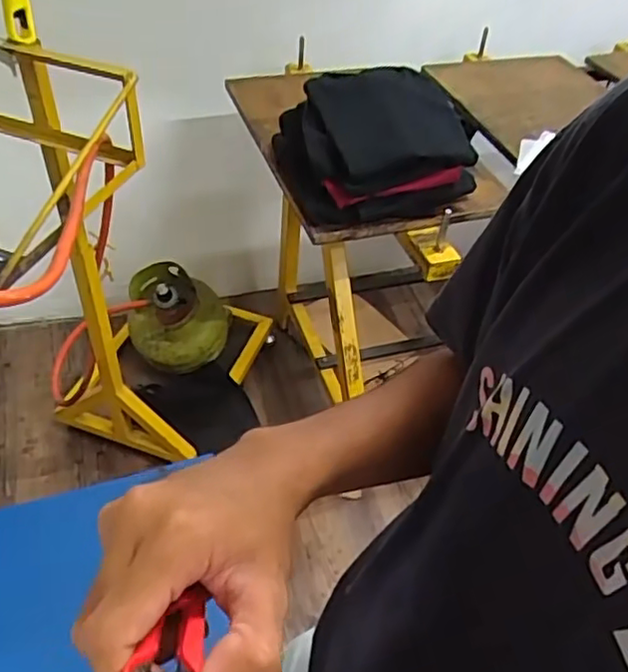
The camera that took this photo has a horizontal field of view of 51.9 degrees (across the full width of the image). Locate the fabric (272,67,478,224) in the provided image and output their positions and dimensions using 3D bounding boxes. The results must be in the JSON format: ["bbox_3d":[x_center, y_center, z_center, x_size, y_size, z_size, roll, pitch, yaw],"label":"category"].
[{"bbox_3d":[0.111,-0.330,1.113,0.330,0.158,0.231,-9,47,-14],"label":"fabric"}]

